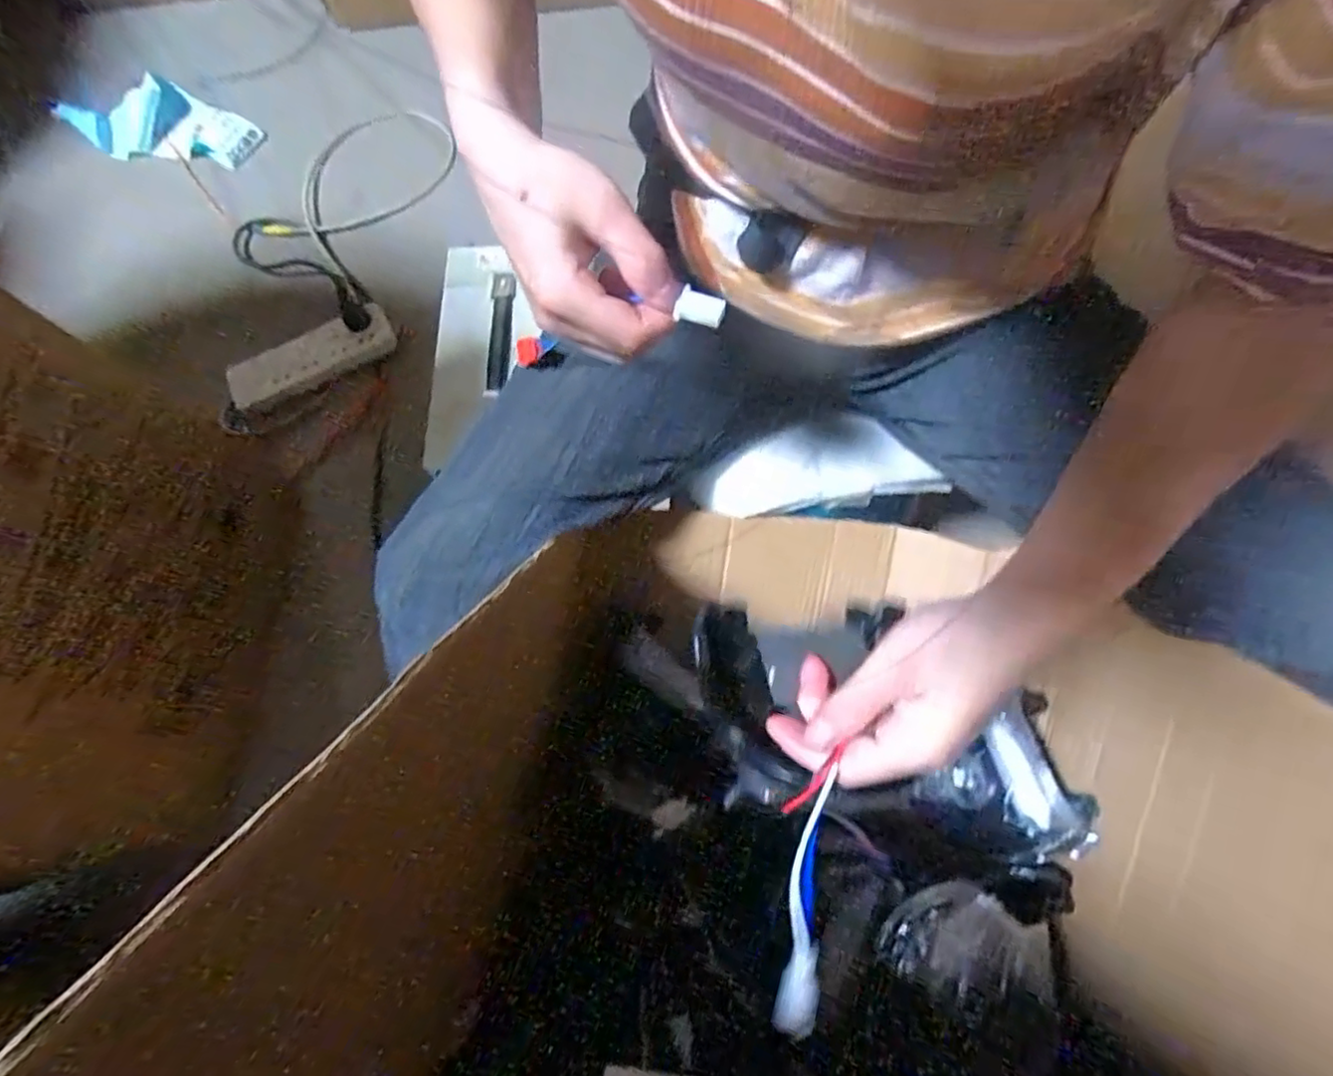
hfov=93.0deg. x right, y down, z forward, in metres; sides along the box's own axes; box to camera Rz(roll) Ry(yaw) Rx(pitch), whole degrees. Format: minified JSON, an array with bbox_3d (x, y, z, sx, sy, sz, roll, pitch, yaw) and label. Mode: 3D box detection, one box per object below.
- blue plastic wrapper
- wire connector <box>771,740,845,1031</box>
[{"bbox_3d":[-0.779,-0.636,0.987,0.268,0.059,0.139,18,72,7],"label":"blue plastic wrapper"},{"bbox_3d":[0.053,0.143,0.249,0.017,0.017,0.105,5,92,3],"label":"wire connector"}]

